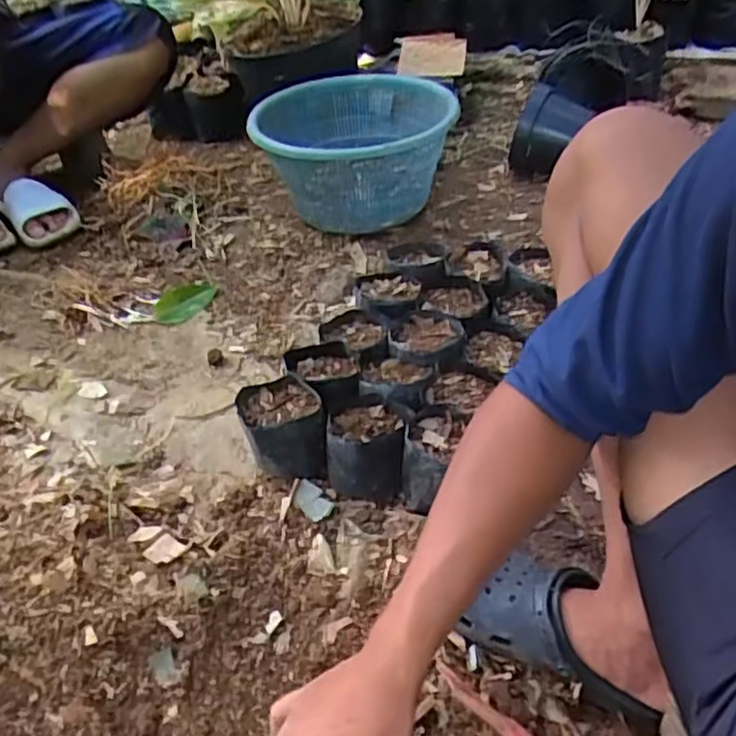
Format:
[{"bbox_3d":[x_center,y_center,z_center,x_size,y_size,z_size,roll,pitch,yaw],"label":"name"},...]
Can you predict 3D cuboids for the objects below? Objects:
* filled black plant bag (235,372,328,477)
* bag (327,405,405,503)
[{"bbox_3d":[-0.100,0.078,0.814,0.098,0.091,0.104,-13,43,-8],"label":"filled black plant bag"},{"bbox_3d":[0.000,0.095,0.791,0.089,0.079,0.092,0,43,7],"label":"bag"}]

